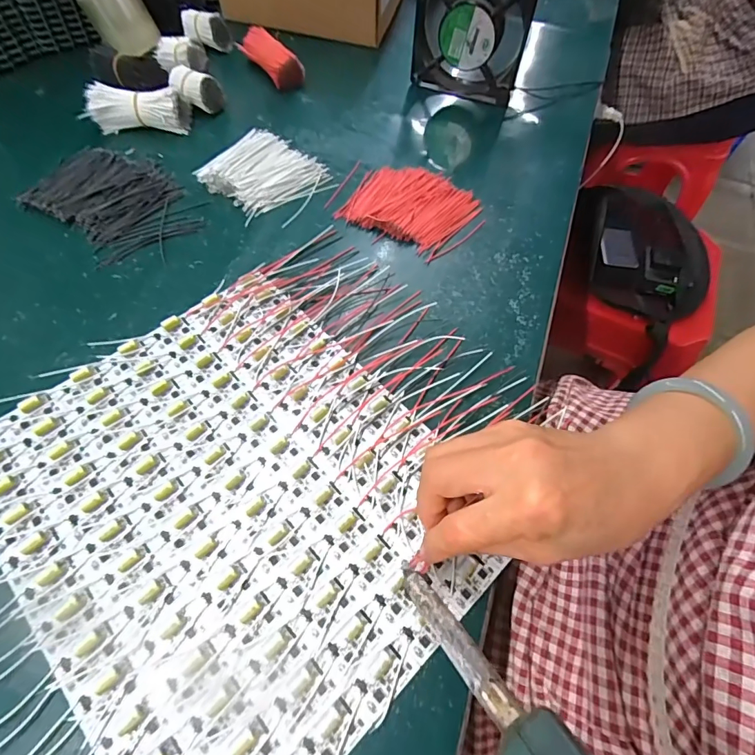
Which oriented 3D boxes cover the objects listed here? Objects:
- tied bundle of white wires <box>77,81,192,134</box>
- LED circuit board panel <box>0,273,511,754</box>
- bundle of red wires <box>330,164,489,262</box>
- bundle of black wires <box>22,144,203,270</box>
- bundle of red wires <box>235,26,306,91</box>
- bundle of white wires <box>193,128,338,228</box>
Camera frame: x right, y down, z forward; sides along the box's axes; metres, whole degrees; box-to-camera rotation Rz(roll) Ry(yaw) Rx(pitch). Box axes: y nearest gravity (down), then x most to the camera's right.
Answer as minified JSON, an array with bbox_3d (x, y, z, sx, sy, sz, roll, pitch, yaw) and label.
[{"bbox_3d":[-0.244,-0.275,0.455,0.094,0.031,0.037,5,60,-1],"label":"tied bundle of white wires"},{"bbox_3d":[-0.089,0.071,0.280,0.237,0.010,0.284,-39,70,-22],"label":"LED circuit board panel"},{"bbox_3d":[0.034,-0.163,0.418,0.121,0.017,0.093,32,63,14],"label":"bundle of red wires"},{"bbox_3d":[-0.238,-0.161,0.407,0.148,0.012,0.105,35,64,15],"label":"bundle of black wires"},{"bbox_3d":[-0.122,-0.371,0.520,0.035,0.030,0.097,-35,68,-21],"label":"bundle of red wires"},{"bbox_3d":[-0.106,-0.199,0.434,0.109,0.012,0.100,40,65,17],"label":"bundle of white wires"}]

